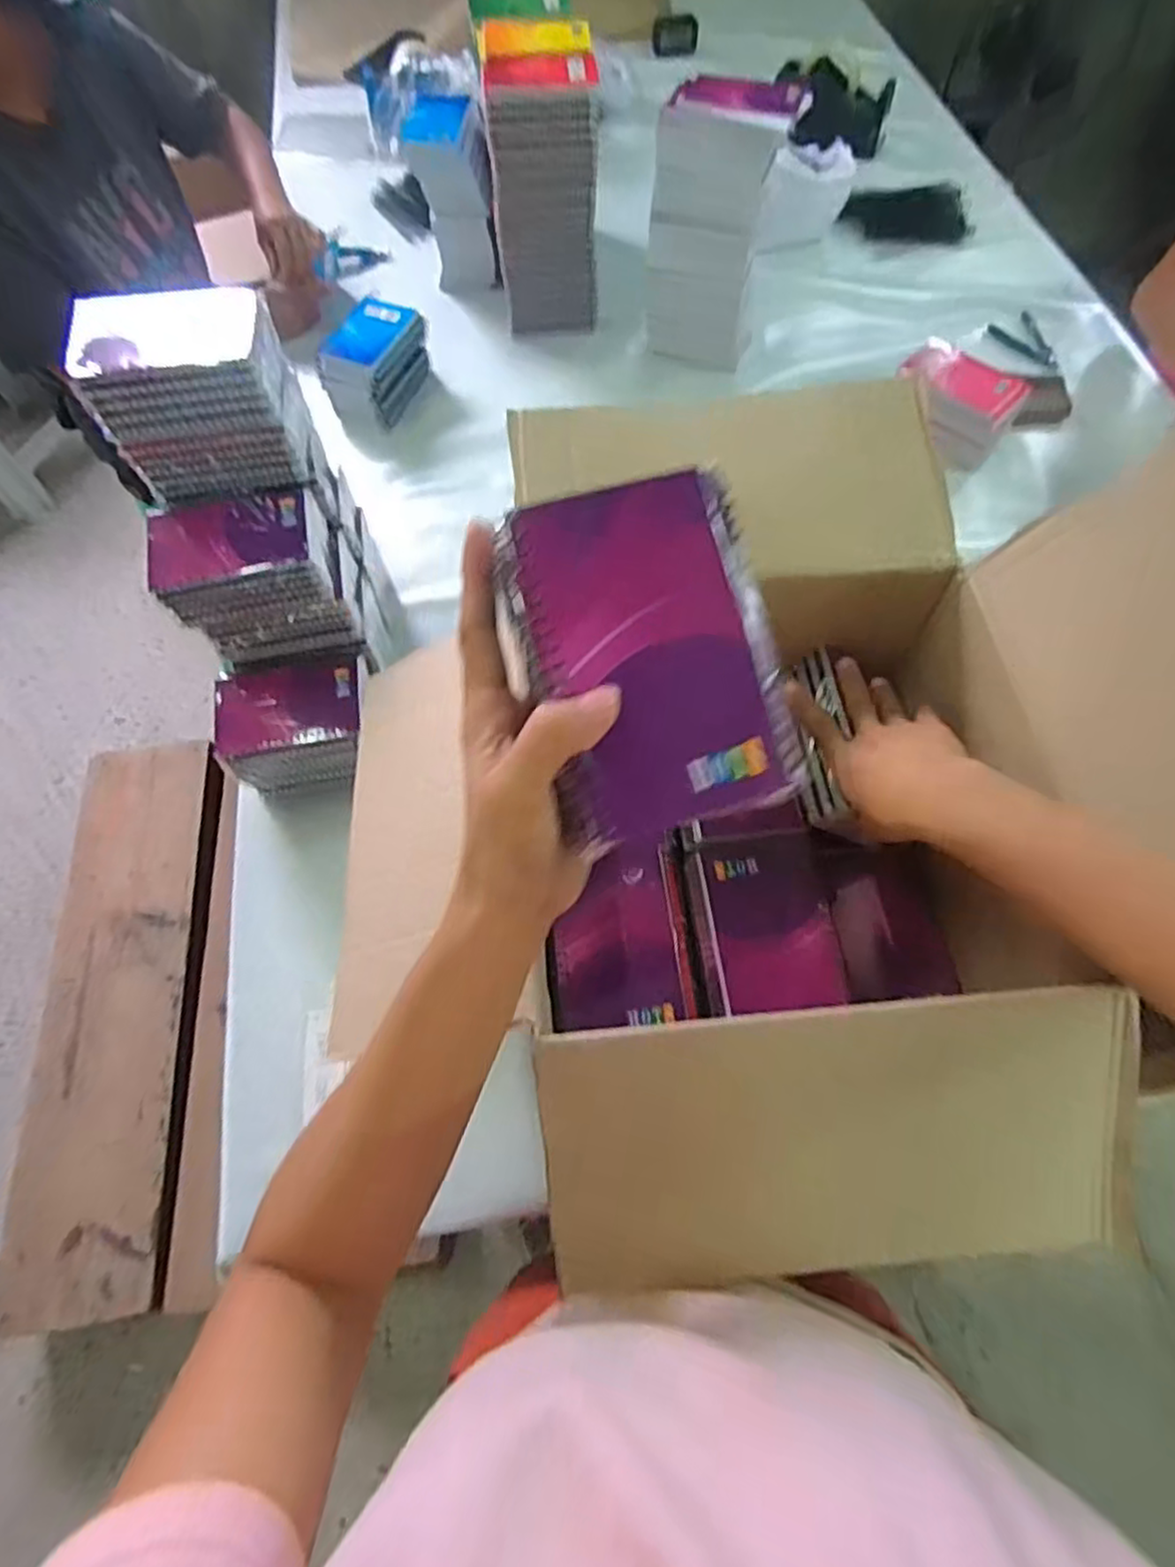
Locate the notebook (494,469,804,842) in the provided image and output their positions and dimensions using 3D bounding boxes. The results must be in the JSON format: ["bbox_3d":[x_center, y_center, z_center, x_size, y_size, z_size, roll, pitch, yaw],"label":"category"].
[{"bbox_3d":[0.024,-0.049,0.271,0.091,0.022,0.129,-16,88,-4],"label":"notebook"}]

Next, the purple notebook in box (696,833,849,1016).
[{"bbox_3d":[0.126,0.091,0.474,0.080,0.014,0.118,-6,64,0],"label":"purple notebook in box"}]

